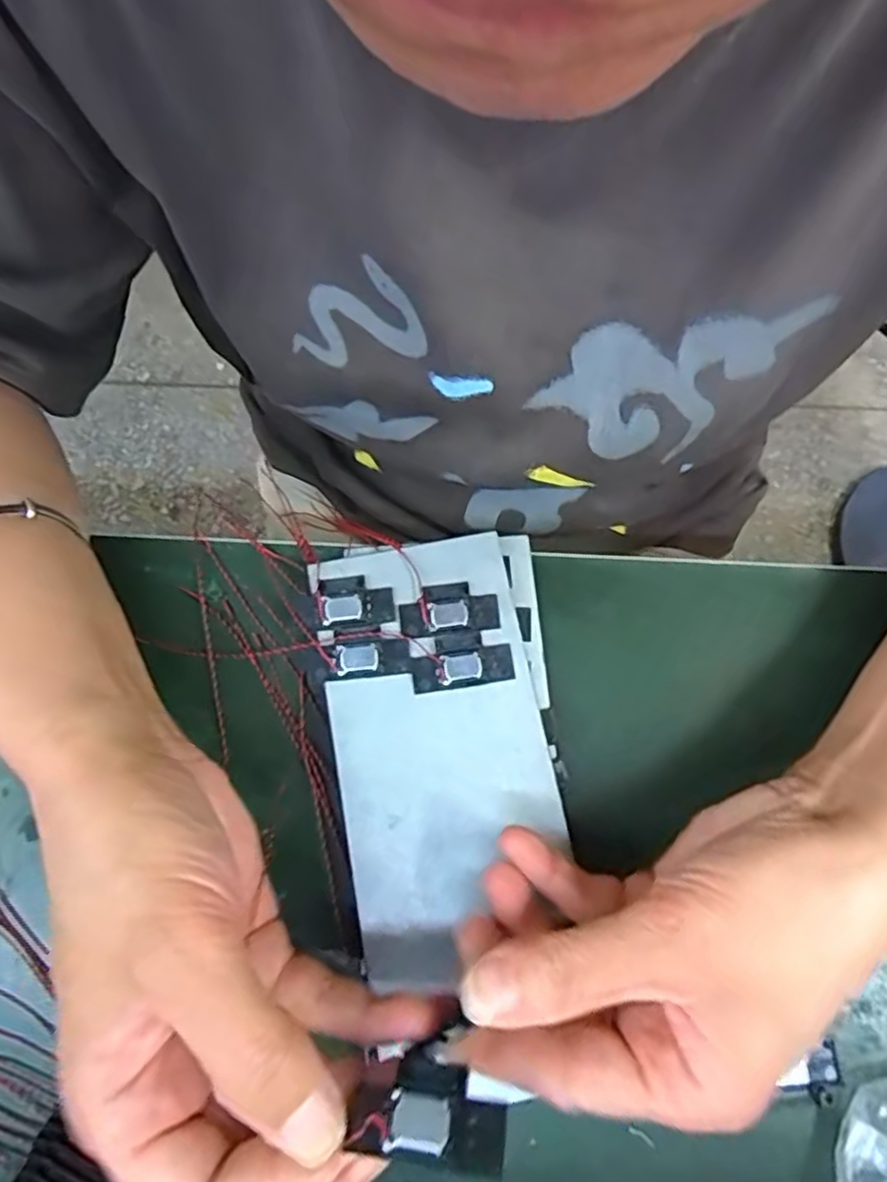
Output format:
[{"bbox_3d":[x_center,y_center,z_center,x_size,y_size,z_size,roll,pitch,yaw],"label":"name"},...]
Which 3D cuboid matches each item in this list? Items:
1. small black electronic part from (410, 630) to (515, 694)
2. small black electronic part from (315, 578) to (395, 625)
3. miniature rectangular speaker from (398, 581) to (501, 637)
[{"bbox_3d":[0.007,0.027,0.268,0.039,0.005,0.021,-9,73,-2],"label":"small black electronic part"},{"bbox_3d":[-0.036,0.004,0.274,0.031,0.004,0.018,-4,73,0],"label":"small black electronic part"},{"bbox_3d":[0.002,0.007,0.274,0.039,0.005,0.020,-7,73,-1],"label":"miniature rectangular speaker"}]

